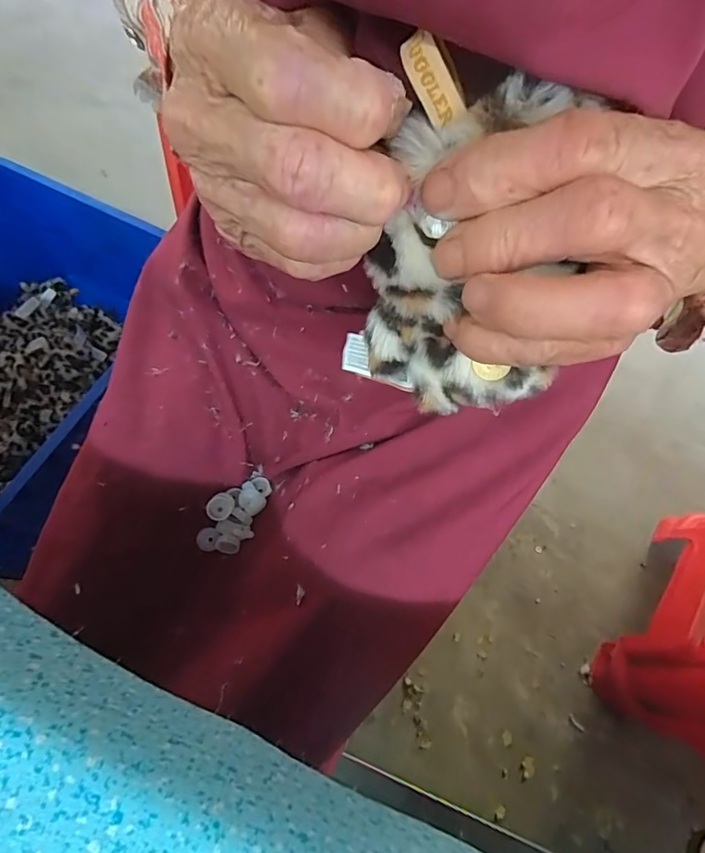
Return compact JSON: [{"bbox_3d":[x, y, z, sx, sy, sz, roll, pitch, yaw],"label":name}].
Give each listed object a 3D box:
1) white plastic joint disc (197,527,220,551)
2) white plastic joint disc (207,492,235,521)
[{"bbox_3d":[-0.101,0.079,0.325,0.014,0.006,0.015,1,66,-3],"label":"white plastic joint disc"},{"bbox_3d":[-0.093,0.056,0.326,0.016,0.007,0.020,19,66,5],"label":"white plastic joint disc"}]

